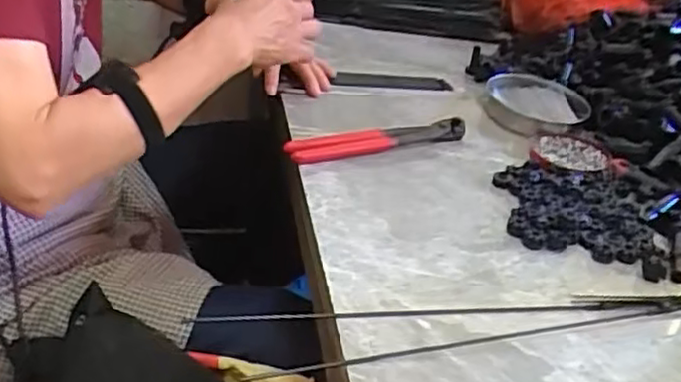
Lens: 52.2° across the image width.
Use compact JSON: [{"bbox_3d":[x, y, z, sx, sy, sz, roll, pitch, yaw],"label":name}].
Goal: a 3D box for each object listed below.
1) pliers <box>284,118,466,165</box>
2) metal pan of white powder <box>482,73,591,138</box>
[{"bbox_3d":[0.036,-0.054,0.703,0.193,0.025,0.033,-10,34,-26],"label":"pliers"},{"bbox_3d":[0.225,-0.097,0.802,0.113,0.029,0.114,11,31,7],"label":"metal pan of white powder"}]

